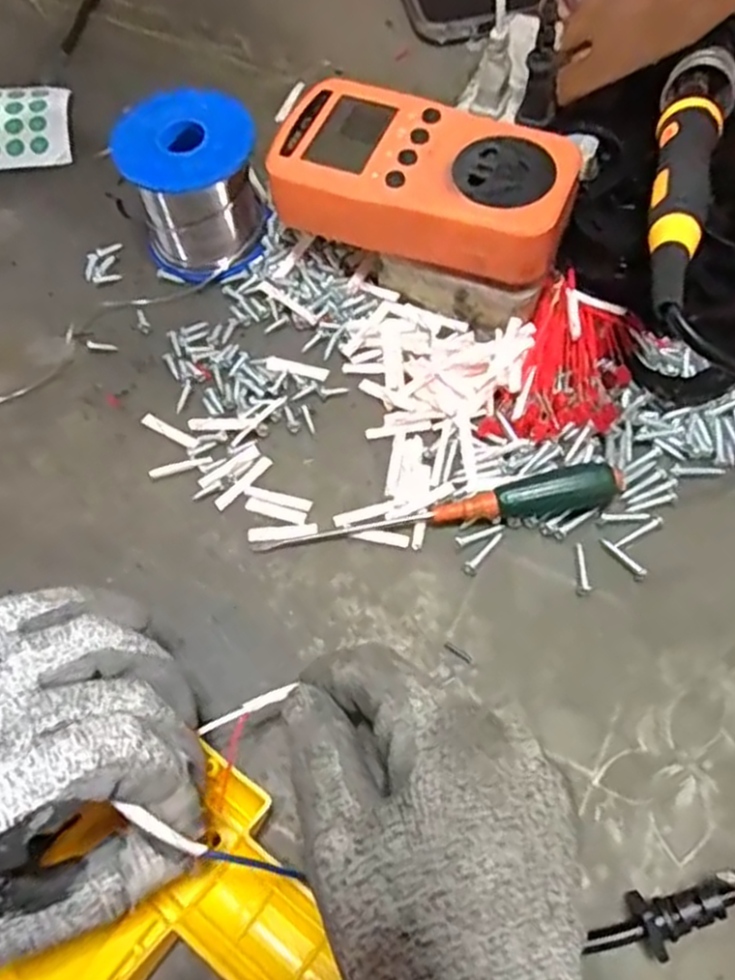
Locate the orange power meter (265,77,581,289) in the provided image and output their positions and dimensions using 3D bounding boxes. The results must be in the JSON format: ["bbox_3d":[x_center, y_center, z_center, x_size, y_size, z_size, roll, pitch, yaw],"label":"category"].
[{"bbox_3d":[0.025,-0.135,0.335,0.125,0.032,0.061,19,67,11],"label":"orange power meter"}]

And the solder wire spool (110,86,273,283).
[{"bbox_3d":[-0.081,-0.144,0.367,0.060,0.061,0.059,-1,65,2],"label":"solder wire spool"}]

